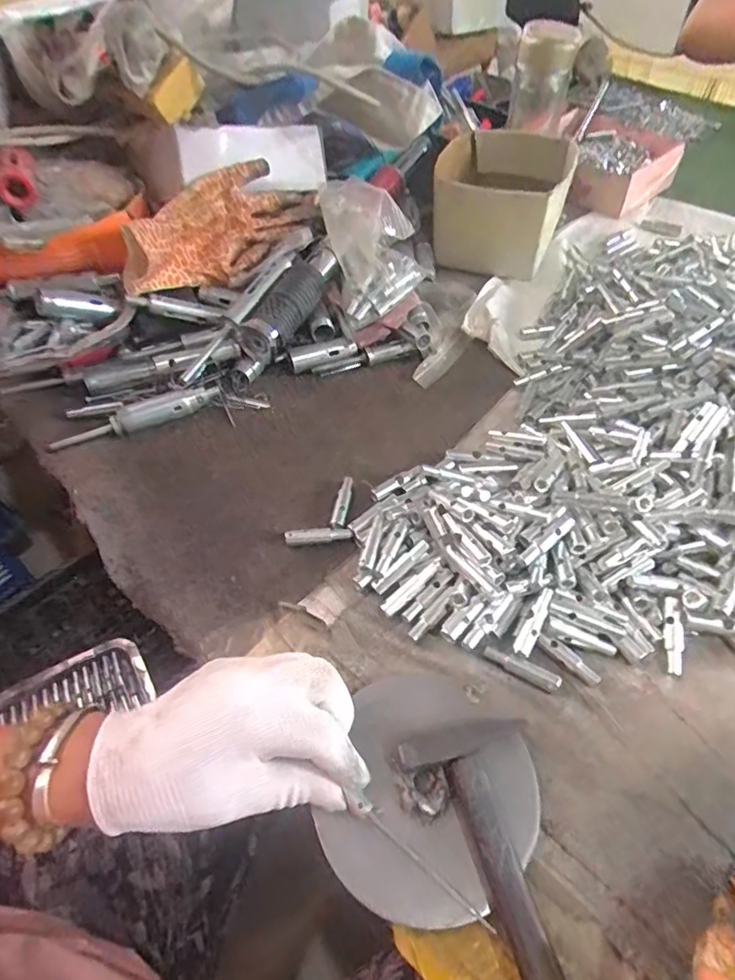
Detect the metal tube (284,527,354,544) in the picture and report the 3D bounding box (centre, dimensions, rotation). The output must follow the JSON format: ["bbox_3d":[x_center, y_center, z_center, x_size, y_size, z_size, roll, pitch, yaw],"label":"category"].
[{"bbox_3d":[-0.038,0.035,0.423,0.052,0.006,0.010,-6,53,-3],"label":"metal tube"}]

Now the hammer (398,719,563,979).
[{"bbox_3d":[0.082,0.206,0.276,0.068,0.030,0.170,-17,55,-11],"label":"hammer"}]

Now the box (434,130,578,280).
[{"bbox_3d":[0.165,-0.364,0.663,0.145,0.081,0.194,16,55,13],"label":"box"}]

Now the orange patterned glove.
[{"bbox_3d":[-0.145,-0.262,0.542,0.225,0.071,0.075,-38,61,-24],"label":"orange patterned glove"}]

